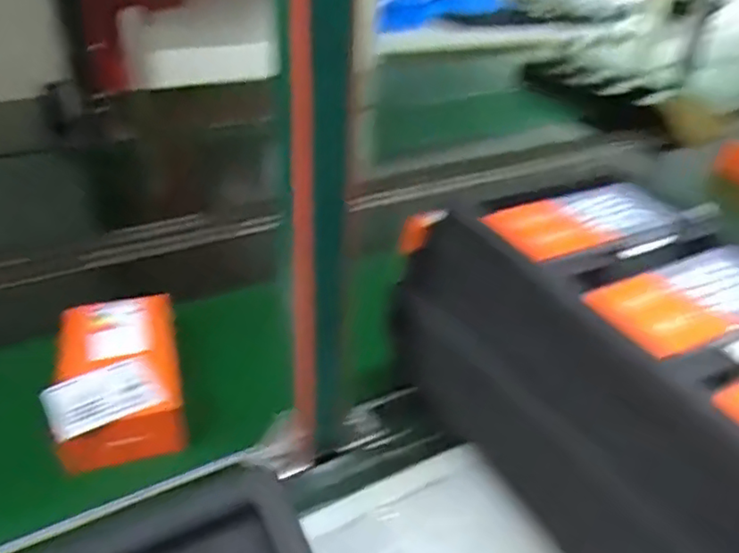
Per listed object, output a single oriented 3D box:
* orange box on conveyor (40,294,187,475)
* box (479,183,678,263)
[{"bbox_3d":[-0.242,0.096,0.600,0.115,0.061,0.209,-9,33,-16],"label":"orange box on conveyor"},{"bbox_3d":[0.189,-0.052,0.551,0.173,0.017,0.071,-16,36,-27],"label":"box"}]

